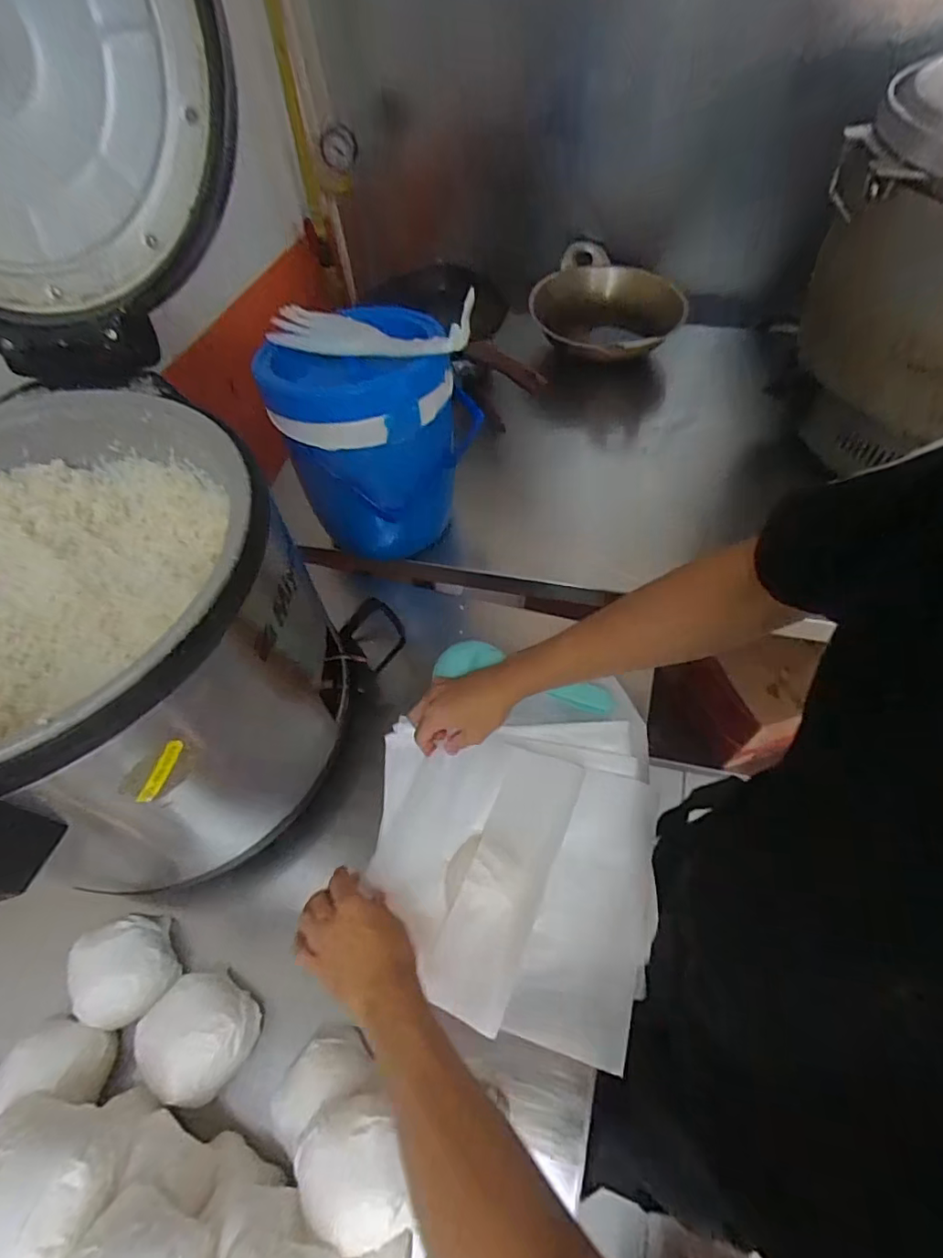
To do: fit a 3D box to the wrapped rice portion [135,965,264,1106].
[{"bbox_3d":[-0.231,0.341,0.459,0.081,0.051,0.081,32,63,21],"label":"wrapped rice portion"}]

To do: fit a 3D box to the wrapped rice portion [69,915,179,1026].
[{"bbox_3d":[-0.315,0.308,0.497,0.076,0.050,0.081,-1,56,2],"label":"wrapped rice portion"}]

